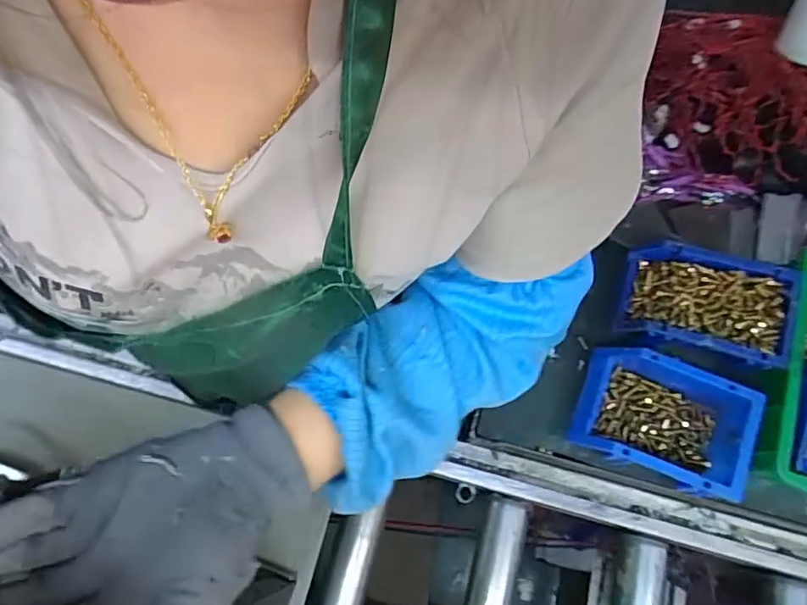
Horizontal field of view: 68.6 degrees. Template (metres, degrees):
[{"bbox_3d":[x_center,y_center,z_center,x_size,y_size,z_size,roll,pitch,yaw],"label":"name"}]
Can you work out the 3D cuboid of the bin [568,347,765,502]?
[{"bbox_3d":[0.255,0.114,0.587,0.154,0.069,0.114,23,74,10],"label":"bin"}]

